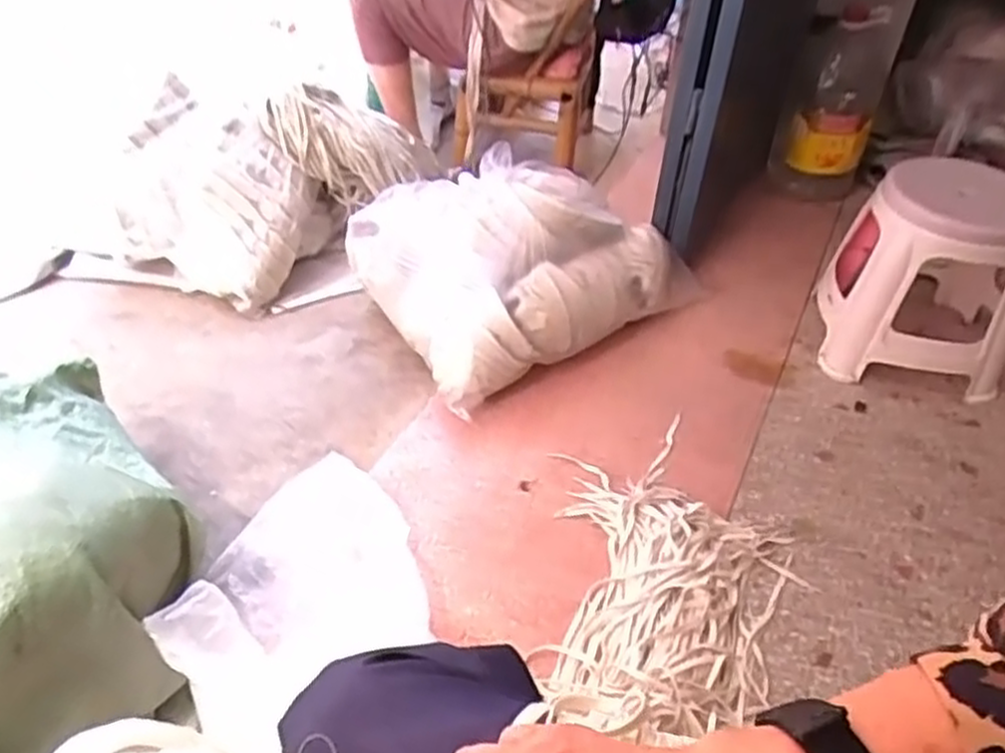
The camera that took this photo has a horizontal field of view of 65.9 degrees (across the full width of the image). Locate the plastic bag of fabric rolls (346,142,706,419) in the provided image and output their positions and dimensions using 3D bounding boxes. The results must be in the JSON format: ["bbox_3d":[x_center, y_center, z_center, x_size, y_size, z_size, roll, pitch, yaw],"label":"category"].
[{"bbox_3d":[0.009,-0.213,1.354,0.531,0.182,0.452,-29,51,-30],"label":"plastic bag of fabric rolls"}]

